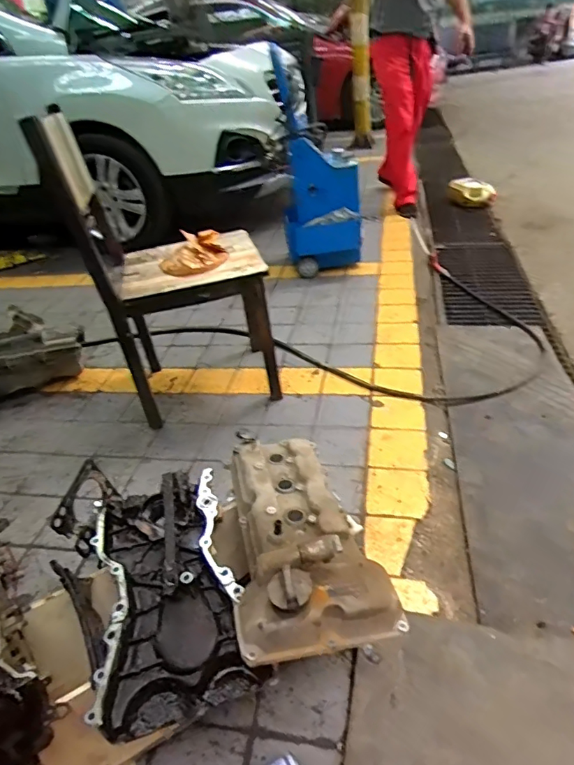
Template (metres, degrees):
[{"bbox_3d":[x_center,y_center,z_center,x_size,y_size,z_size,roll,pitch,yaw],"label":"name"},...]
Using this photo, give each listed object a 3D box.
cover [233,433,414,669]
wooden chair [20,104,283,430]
[{"bbox_3d":[0.005,0.205,0.774,0.210,0.109,0.381,-13,34,-7],"label":"cover"},{"bbox_3d":[-0.331,-0.340,1.473,0.479,0.821,0.457,-12,33,-10],"label":"wooden chair"}]

